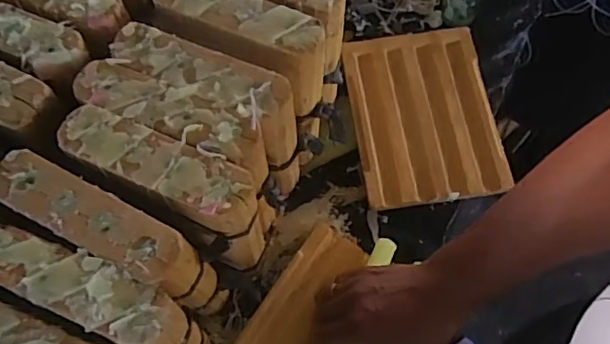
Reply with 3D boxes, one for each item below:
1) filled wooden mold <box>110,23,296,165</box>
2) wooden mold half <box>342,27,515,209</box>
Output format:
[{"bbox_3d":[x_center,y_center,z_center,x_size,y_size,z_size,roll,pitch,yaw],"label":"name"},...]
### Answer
[{"bbox_3d":[-0.087,-0.067,0.516,0.171,0.097,0.047,22,67,10],"label":"filled wooden mold"},{"bbox_3d":[0.141,-0.070,0.668,0.159,0.025,0.214,-7,66,-3],"label":"wooden mold half"}]

